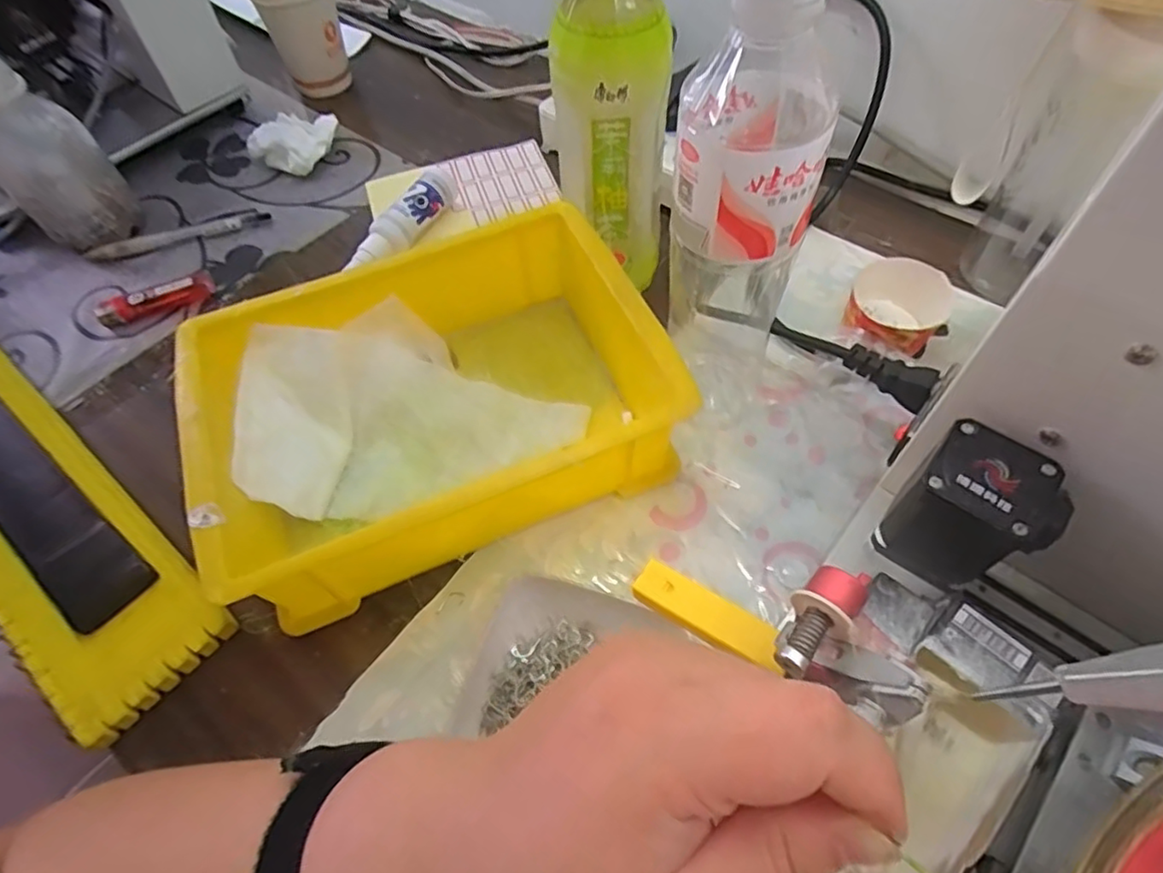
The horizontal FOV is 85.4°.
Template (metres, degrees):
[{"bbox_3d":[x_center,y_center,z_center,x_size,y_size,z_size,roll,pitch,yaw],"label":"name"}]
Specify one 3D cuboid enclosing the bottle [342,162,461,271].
[{"bbox_3d":[-0.133,-0.161,0.479,0.026,0.036,0.112,31,66,21],"label":"bottle"}]

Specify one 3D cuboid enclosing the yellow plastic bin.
[{"bbox_3d":[-0.082,-0.020,0.359,0.237,0.079,0.174,-22,60,-9],"label":"yellow plastic bin"}]

